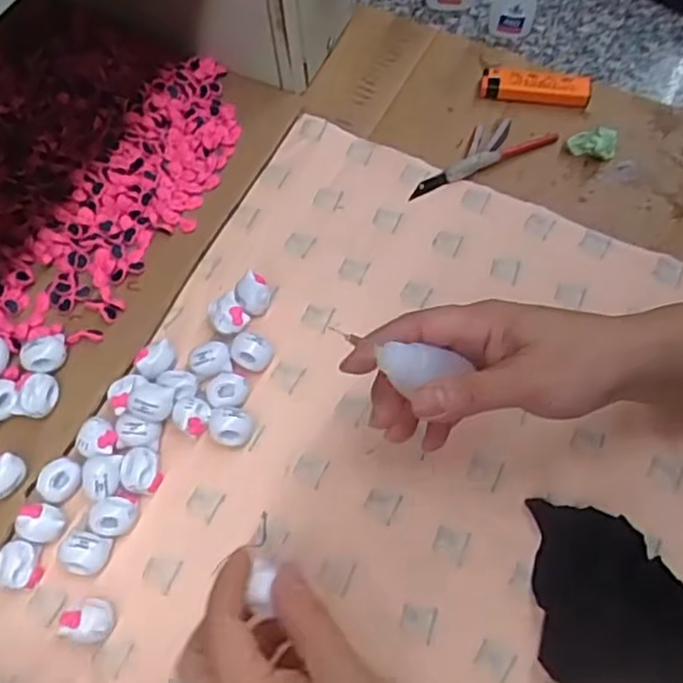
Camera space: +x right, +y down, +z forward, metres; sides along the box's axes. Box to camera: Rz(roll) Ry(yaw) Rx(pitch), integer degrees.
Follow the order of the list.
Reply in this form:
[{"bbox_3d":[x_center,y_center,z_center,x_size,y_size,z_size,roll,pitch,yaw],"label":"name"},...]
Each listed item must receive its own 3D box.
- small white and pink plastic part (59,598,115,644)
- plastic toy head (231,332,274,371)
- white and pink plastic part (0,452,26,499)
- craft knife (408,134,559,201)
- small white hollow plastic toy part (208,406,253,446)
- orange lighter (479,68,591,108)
[{"bbox_3d":[-0.129,0.143,0.364,0.022,0.021,0.021,-1,65,2],"label":"small white and pink plastic part"},{"bbox_3d":[-0.055,0.007,0.435,0.025,0.021,0.020,-9,65,-2],"label":"plastic toy head"},{"bbox_3d":[-0.187,0.074,0.388,0.018,0.017,0.024,34,70,16],"label":"white and pink plastic part"},{"bbox_3d":[0.102,-0.128,0.503,0.116,0.009,0.010,-22,66,-8],"label":"craft knife"},{"bbox_3d":[-0.064,0.050,0.415,0.023,0.022,0.022,-1,65,2],"label":"small white hollow plastic toy part"},{"bbox_3d":[0.144,-0.190,0.528,0.079,0.013,0.025,7,65,5],"label":"orange lighter"}]

